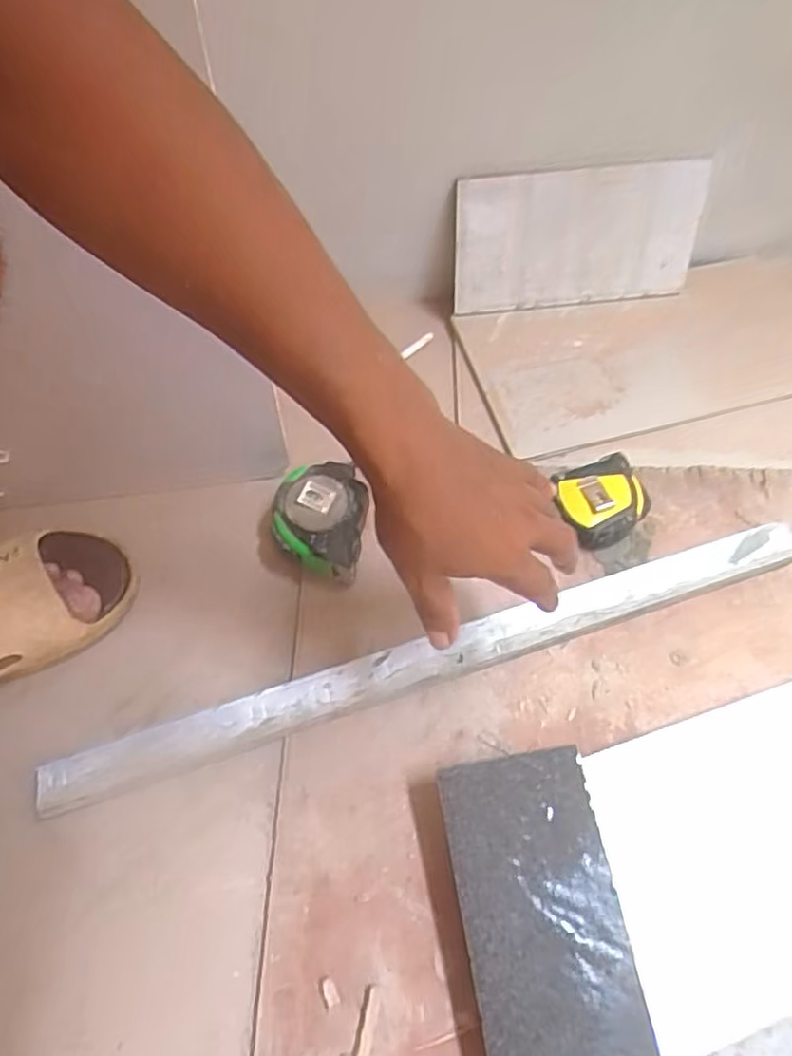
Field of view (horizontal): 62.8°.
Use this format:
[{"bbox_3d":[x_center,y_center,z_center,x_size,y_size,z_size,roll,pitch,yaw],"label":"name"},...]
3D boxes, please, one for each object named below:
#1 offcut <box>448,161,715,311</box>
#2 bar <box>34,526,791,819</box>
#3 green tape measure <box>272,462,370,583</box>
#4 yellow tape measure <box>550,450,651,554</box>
[{"bbox_3d":[0.181,-0.282,0.637,0.241,0.130,0.015,-9,46,-8],"label":"offcut"},{"bbox_3d":[0.039,0.096,0.494,0.593,0.011,0.033,-17,70,-8],"label":"bar"},{"bbox_3d":[-0.061,-0.004,0.543,0.072,0.052,0.091,8,62,4],"label":"green tape measure"},{"bbox_3d":[0.172,-0.020,0.552,0.076,0.042,0.068,-14,62,-7],"label":"yellow tape measure"}]

